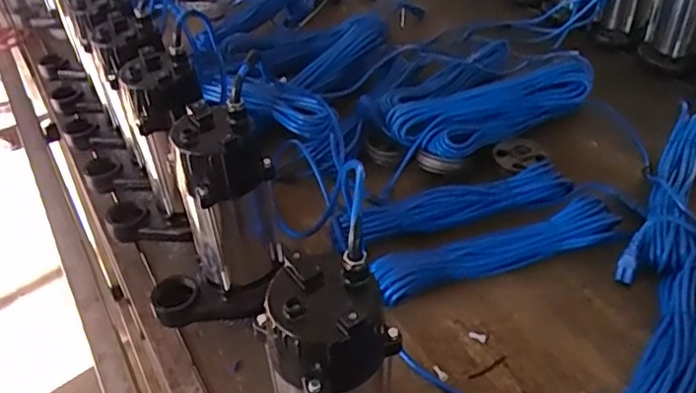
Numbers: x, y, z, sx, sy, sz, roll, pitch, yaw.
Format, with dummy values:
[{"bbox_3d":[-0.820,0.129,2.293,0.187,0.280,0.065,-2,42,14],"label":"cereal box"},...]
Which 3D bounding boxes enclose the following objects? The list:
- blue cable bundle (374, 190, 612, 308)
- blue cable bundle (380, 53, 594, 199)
[{"bbox_3d":[0.190,0.073,0.795,0.339,0.051,0.066,-15,42,-13],"label":"blue cable bundle"},{"bbox_3d":[0.212,-0.145,0.975,0.400,0.067,0.121,-22,44,-21],"label":"blue cable bundle"}]

